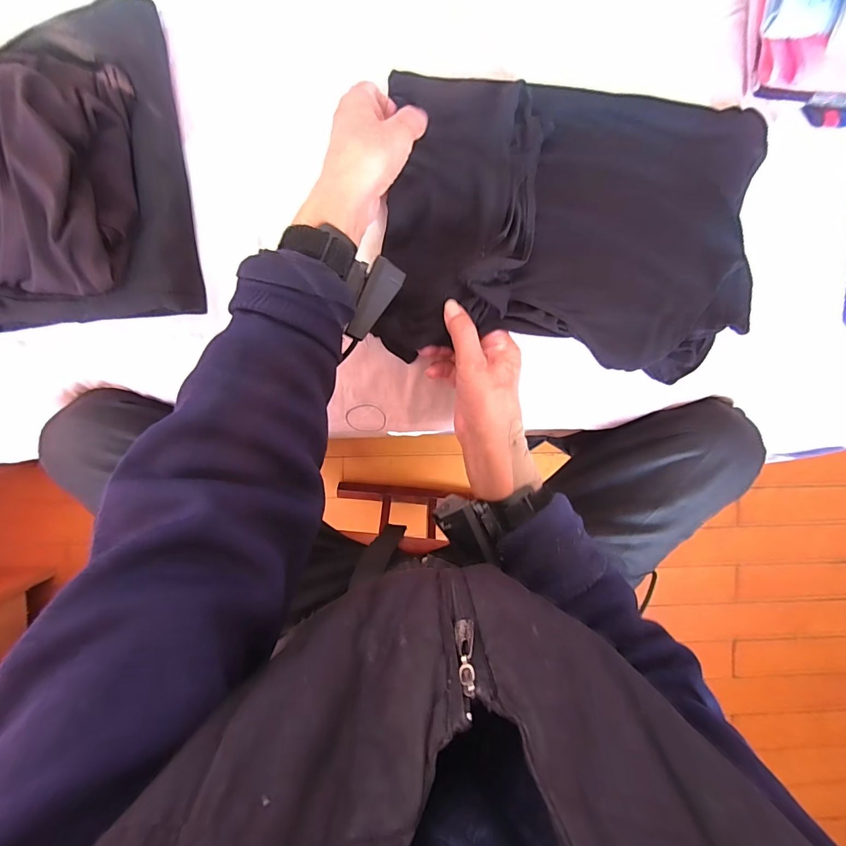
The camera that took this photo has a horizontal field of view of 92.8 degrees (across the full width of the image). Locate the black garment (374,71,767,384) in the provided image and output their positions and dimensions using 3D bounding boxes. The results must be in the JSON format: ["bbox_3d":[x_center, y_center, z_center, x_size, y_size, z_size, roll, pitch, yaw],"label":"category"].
[{"bbox_3d":[0.143,-0.182,0.374,0.343,0.040,0.245,3,93,-5],"label":"black garment"}]

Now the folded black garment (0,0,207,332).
[{"bbox_3d":[-0.330,-0.227,0.340,0.231,0.057,0.272,-6,93,-2],"label":"folded black garment"}]

